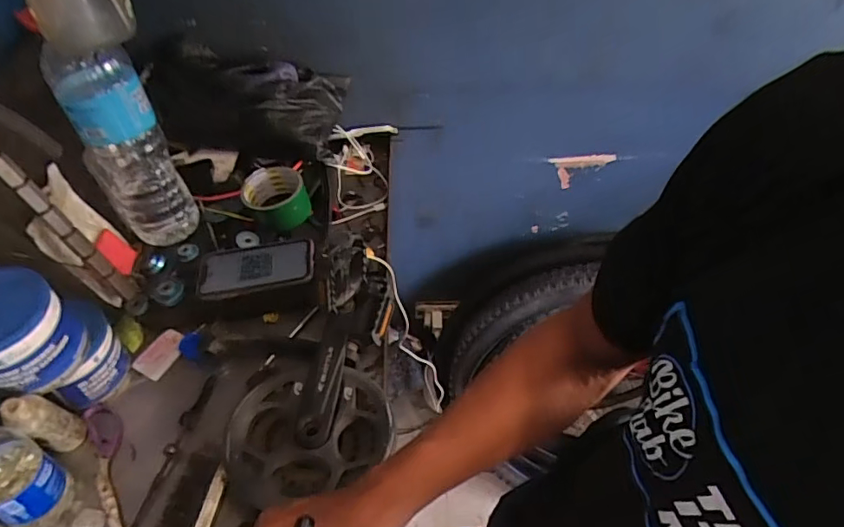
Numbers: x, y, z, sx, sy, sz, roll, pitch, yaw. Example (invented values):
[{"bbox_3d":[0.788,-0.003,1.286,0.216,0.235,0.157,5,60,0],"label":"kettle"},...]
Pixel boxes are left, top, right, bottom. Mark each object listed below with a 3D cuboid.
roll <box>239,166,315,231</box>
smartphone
[{"bbox_3d":[-0.211,-0.091,0.760,0.089,0.057,0.091,0,48,0],"label":"roll"},{"bbox_3d":[-0.219,0.001,0.694,0.155,0.013,0.085,-10,47,1],"label":"smartphone"}]

